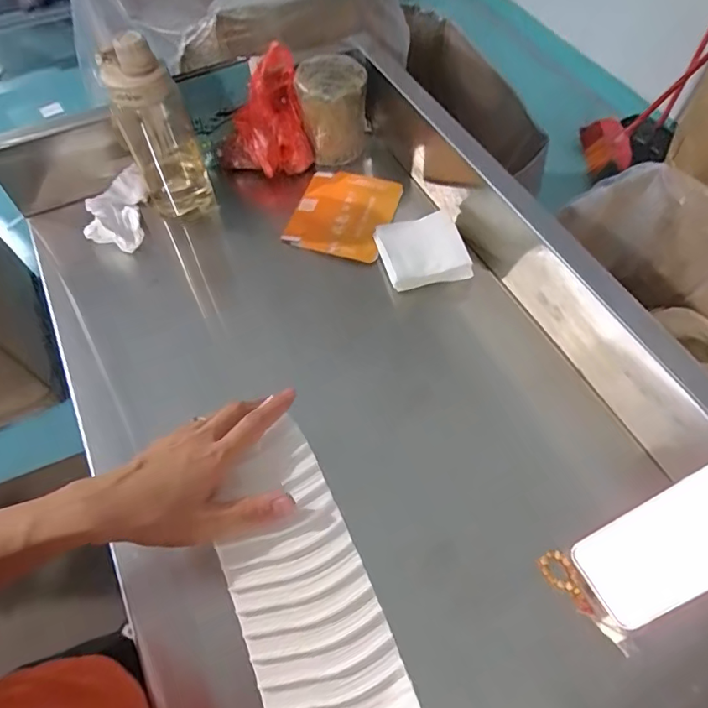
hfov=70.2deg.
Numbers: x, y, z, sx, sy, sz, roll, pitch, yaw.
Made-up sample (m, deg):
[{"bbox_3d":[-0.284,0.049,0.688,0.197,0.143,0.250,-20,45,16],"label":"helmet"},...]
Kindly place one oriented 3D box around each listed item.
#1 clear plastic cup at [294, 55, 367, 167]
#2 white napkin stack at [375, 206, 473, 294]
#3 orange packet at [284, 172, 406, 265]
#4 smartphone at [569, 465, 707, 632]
[{"bbox_3d":[-0.030,-0.335,0.700,0.092,0.117,0.087,0,60,0],"label":"clear plastic cup"},{"bbox_3d":[0.083,-0.127,0.625,0.100,0.031,0.095,-11,60,-6],"label":"white napkin stack"},{"bbox_3d":[-0.016,-0.189,0.679,0.130,0.021,0.140,18,61,10],"label":"orange packet"},{"bbox_3d":[0.266,0.160,0.419,0.152,0.005,0.075,-41,57,17],"label":"smartphone"}]

